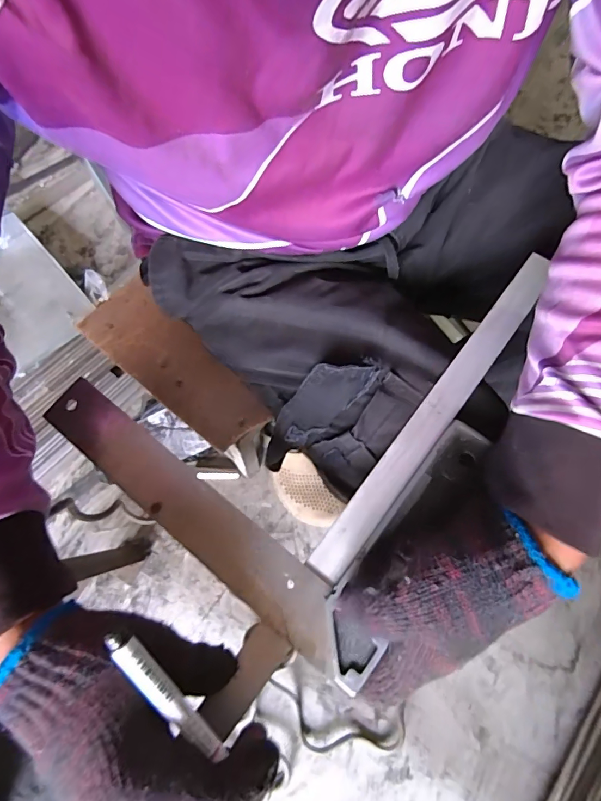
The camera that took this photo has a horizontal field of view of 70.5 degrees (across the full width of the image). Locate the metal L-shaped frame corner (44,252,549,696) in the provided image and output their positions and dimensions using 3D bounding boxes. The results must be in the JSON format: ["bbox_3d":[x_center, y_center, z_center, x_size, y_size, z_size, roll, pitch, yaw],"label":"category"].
[{"bbox_3d":[0.002,-0.026,0.336,0.284,0.035,0.328,32,71,11],"label":"metal L-shaped frame corner"}]

